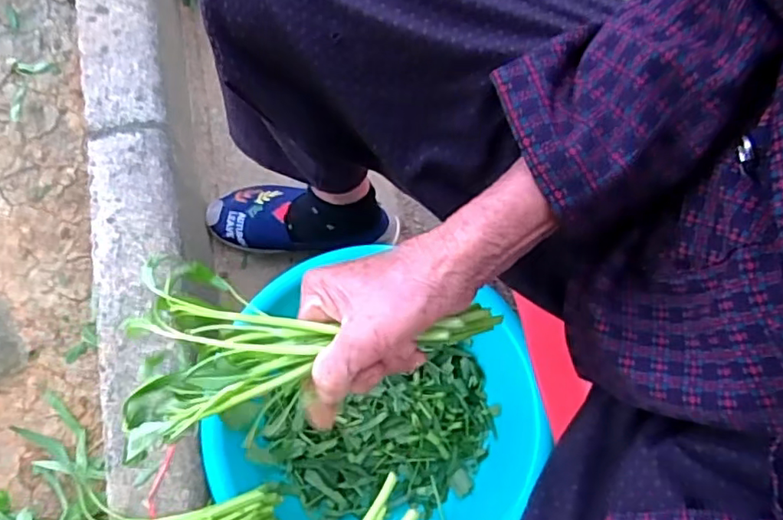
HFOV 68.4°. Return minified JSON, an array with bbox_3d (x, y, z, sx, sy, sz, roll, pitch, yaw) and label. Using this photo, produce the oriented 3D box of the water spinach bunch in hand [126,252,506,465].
[{"bbox_3d":[-0.055,0.047,0.331,0.220,0.042,0.099,-6,76,5],"label":"water spinach bunch in hand"}]

